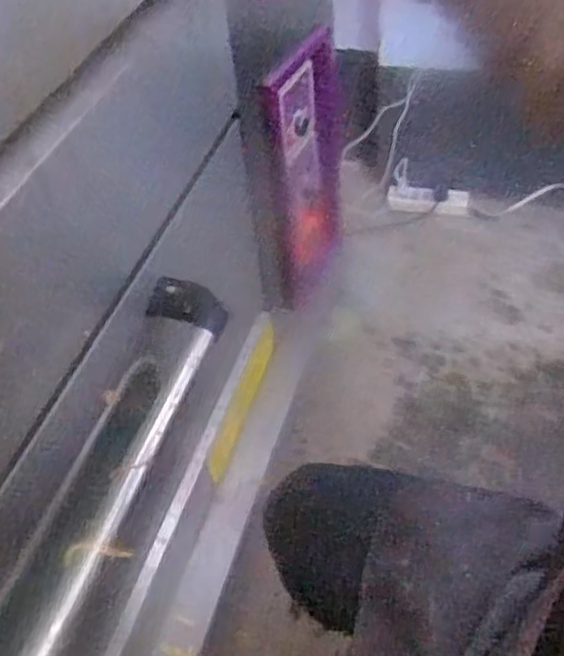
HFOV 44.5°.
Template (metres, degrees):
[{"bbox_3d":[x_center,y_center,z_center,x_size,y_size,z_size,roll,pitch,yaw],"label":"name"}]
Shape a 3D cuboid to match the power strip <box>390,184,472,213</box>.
[{"bbox_3d":[0.334,-0.291,1.570,0.188,0.059,0.030,5,46,-8],"label":"power strip"}]

